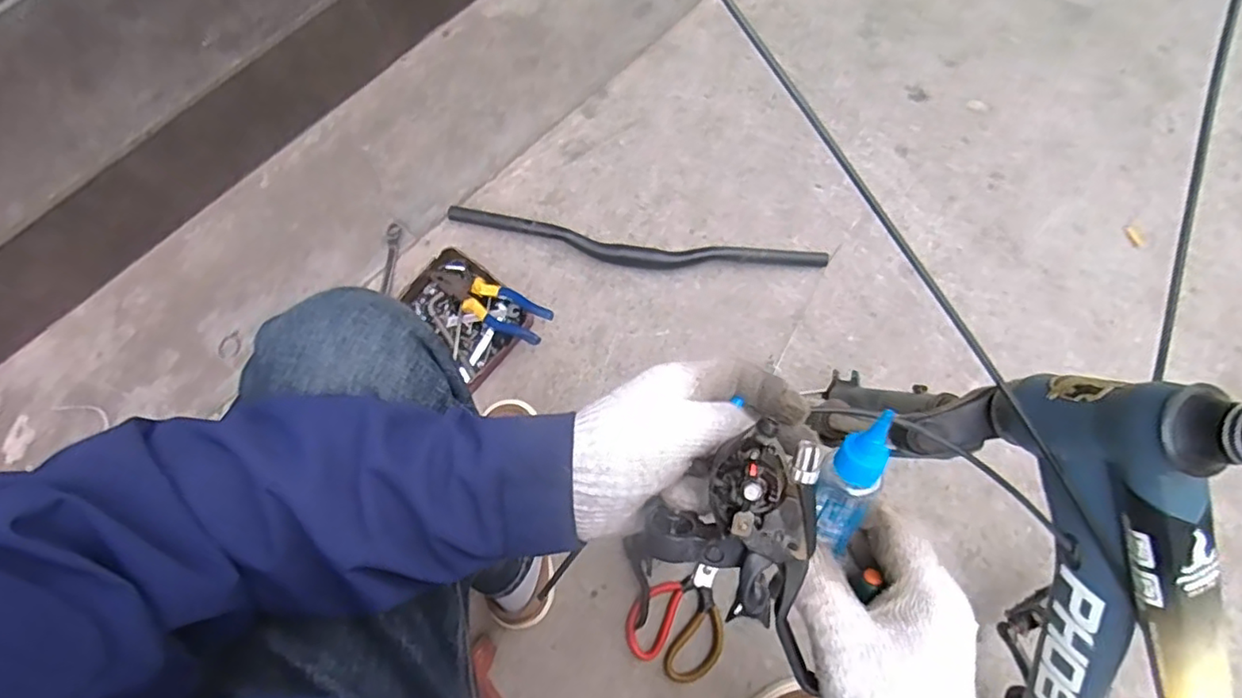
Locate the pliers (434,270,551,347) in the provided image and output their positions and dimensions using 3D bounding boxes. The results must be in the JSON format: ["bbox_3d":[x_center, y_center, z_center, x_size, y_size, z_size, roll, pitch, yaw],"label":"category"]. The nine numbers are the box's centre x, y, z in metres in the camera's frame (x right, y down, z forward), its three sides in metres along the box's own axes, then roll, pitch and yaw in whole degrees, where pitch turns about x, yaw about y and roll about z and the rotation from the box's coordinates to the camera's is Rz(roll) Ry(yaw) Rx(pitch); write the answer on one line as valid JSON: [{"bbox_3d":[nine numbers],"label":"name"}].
[{"bbox_3d":[-0.180,-0.062,0.860,0.182,0.034,0.053,25,78,19],"label":"pliers"}]

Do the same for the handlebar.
[{"bbox_3d":[0.025,-0.153,0.911,0.564,0.038,0.056,8,76,1],"label":"handlebar"}]

